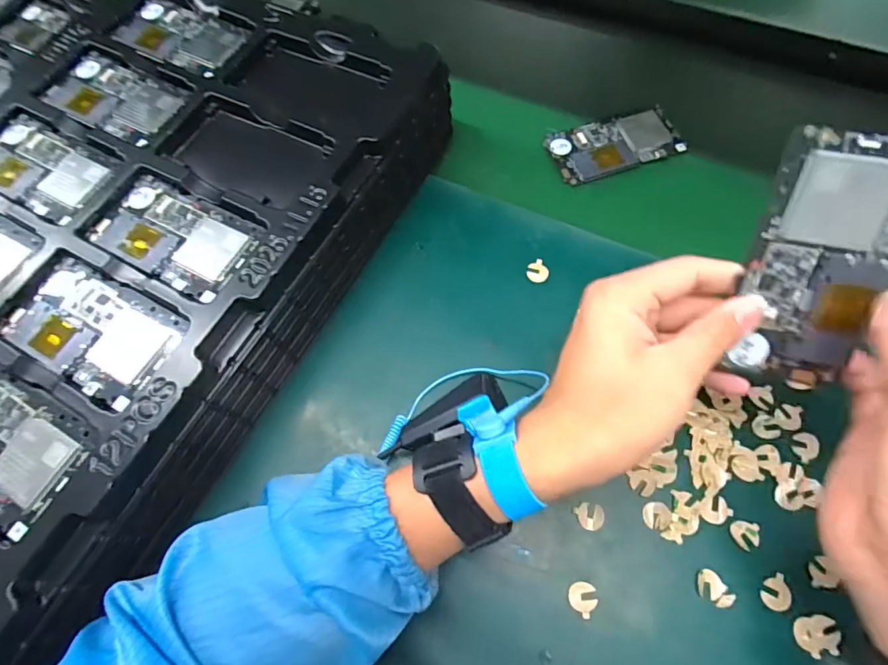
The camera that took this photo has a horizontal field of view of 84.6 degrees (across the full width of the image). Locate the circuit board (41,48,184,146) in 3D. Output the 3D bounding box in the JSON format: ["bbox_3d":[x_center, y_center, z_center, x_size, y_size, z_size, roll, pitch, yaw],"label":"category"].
[{"bbox_3d":[-0.276,-0.200,0.413,0.119,0.005,0.066,26,68,14],"label":"circuit board"}]

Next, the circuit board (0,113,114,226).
[{"bbox_3d":[-0.322,-0.131,0.387,0.125,0.005,0.060,28,69,14],"label":"circuit board"}]

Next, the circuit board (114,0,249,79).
[{"bbox_3d":[-0.234,-0.267,0.438,0.123,0.005,0.066,26,68,14],"label":"circuit board"}]

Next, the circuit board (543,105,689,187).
[{"bbox_3d":[0.164,-0.181,0.469,0.121,0.007,0.065,-17,65,-6],"label":"circuit board"}]

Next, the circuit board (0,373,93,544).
[{"bbox_3d":[-0.273,0.068,0.297,0.122,0.008,0.065,27,69,14],"label":"circuit board"}]

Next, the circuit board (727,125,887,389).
[{"bbox_3d":[0.187,-0.033,0.244,0.064,0.123,0.005,12,26,12],"label":"circuit board"}]

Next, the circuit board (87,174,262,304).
[{"bbox_3d":[-0.194,-0.070,0.353,0.127,0.008,0.065,27,68,14],"label":"circuit board"}]

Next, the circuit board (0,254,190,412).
[{"bbox_3d":[-0.236,-0.003,0.328,0.125,0.012,0.069,25,68,13],"label":"circuit board"}]

